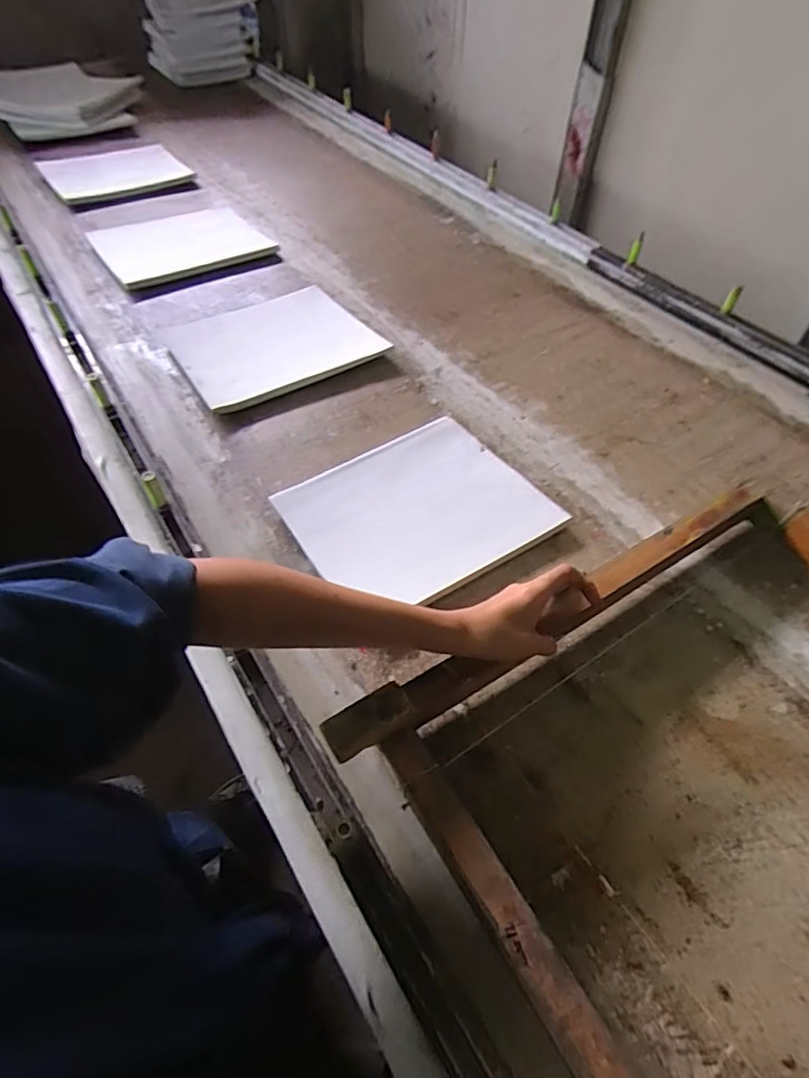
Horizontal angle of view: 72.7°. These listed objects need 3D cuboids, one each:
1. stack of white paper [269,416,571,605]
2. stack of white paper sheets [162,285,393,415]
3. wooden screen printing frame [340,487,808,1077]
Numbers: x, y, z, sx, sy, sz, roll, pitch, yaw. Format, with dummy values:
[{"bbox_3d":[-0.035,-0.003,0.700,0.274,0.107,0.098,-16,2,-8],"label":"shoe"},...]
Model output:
[{"bbox_3d":[0.016,-0.031,0.613,0.253,0.014,0.210,-30,58,-22],"label":"stack of white paper"},{"bbox_3d":[-0.191,-0.286,0.803,0.265,0.026,0.219,-26,57,-20],"label":"stack of white paper sheets"},{"bbox_3d":[0.280,0.178,0.424,0.495,0.061,0.394,-27,57,-20],"label":"wooden screen printing frame"}]

